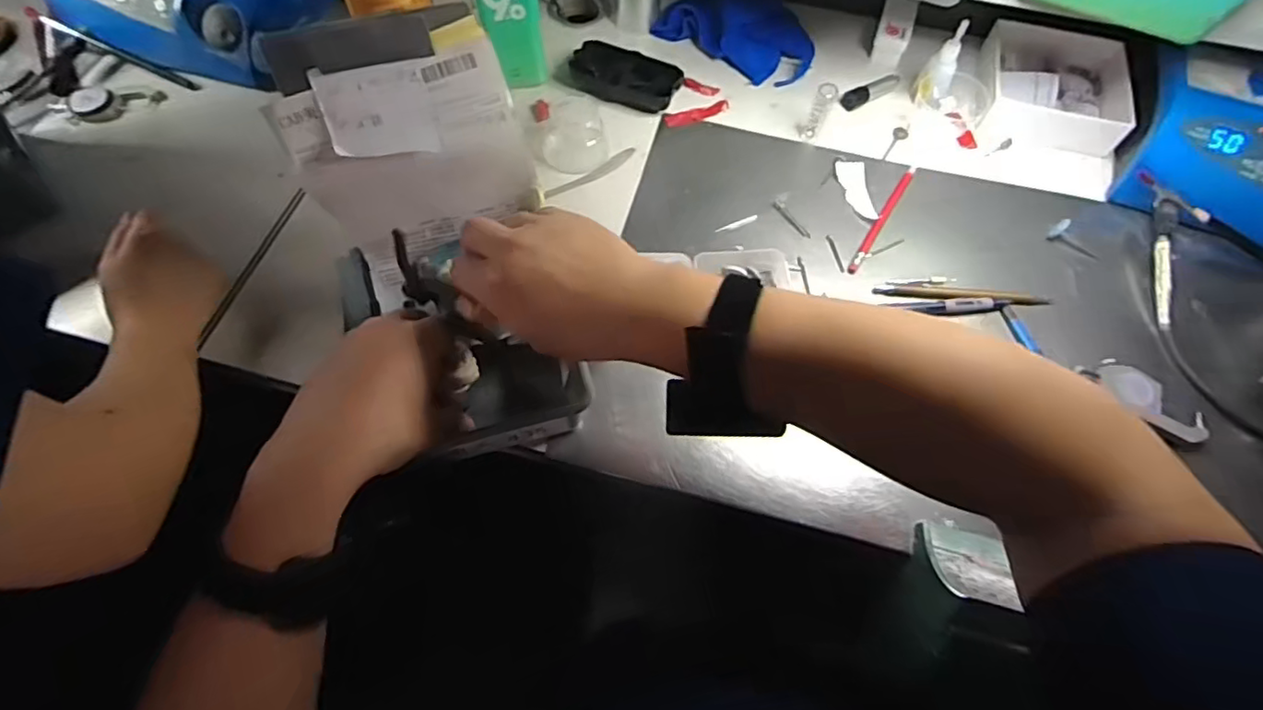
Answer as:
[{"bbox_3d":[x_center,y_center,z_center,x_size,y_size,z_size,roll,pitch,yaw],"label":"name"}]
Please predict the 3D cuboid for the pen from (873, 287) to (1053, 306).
[{"bbox_3d":[0.281,-0.049,0.511,0.147,0.013,0.013,4,63,1],"label":"pen"}]

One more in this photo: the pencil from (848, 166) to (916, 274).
[{"bbox_3d":[0.231,-0.129,0.551,0.011,0.013,0.147,31,67,13],"label":"pencil"}]

